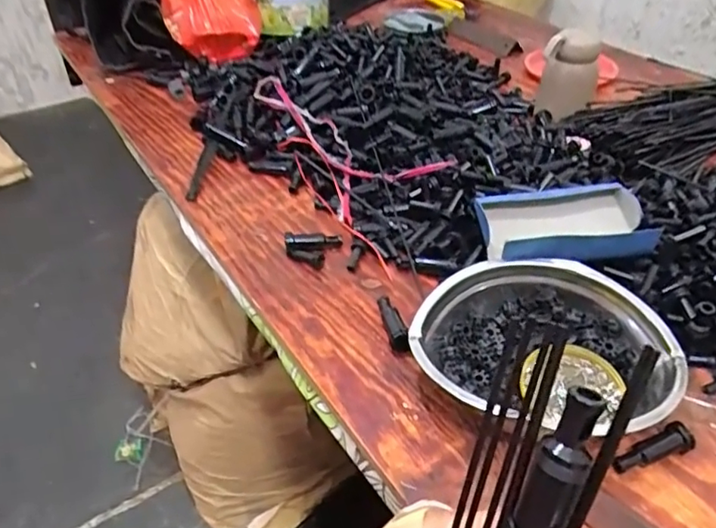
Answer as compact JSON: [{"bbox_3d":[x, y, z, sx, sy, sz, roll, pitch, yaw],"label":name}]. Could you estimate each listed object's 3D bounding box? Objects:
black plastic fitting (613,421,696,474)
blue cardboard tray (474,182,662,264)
[{"bbox_3d":[0.236,0.149,0.462,0.071,0.015,0.020,-16,43,-17],"label":"black plastic fitting"},{"bbox_3d":[0.216,-0.044,0.598,0.183,0.034,0.110,-8,41,-9],"label":"blue cardboard tray"}]

